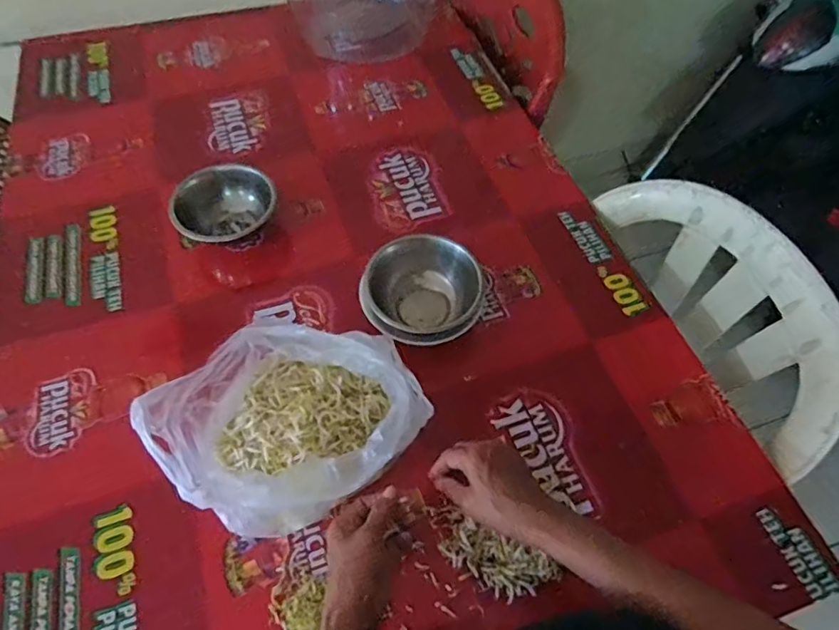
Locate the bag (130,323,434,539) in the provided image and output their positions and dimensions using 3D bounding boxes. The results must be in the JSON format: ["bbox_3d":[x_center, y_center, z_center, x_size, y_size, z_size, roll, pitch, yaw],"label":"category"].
[{"bbox_3d":[-0.125,0.103,0.520,0.211,0.119,0.215,29,62,17],"label":"bag"}]

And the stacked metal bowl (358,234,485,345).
[{"bbox_3d":[0.002,-0.026,0.630,0.138,0.079,0.106,-5,57,-5],"label":"stacked metal bowl"}]

